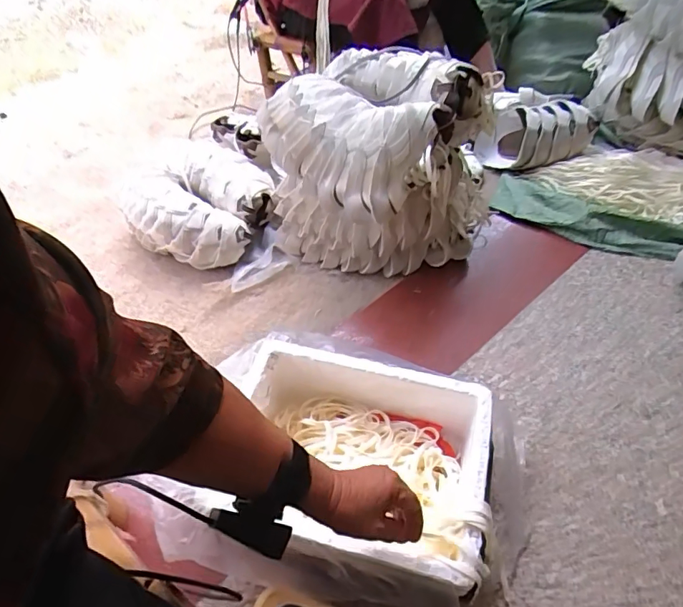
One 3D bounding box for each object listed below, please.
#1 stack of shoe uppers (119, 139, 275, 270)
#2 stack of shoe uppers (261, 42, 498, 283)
[{"bbox_3d":[-0.353,-0.270,1.223,0.379,0.123,0.334,21,55,19],"label":"stack of shoe uppers"},{"bbox_3d":[0.070,-0.287,1.030,0.431,0.369,0.328,30,58,24],"label":"stack of shoe uppers"}]

